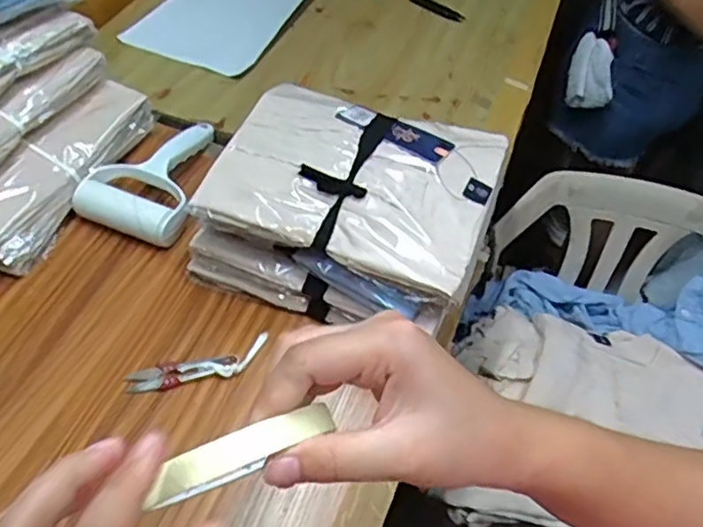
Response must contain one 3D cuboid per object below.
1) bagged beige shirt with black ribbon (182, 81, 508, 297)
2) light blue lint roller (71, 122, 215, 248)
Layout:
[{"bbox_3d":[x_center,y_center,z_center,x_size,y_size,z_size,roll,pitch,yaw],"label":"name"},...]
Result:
[{"bbox_3d":[0.006,-0.084,0.610,0.249,0.032,0.192,18,52,10],"label":"bagged beige shirt with black ribbon"},{"bbox_3d":[-0.211,-0.105,0.726,0.120,0.039,0.185,18,52,10],"label":"light blue lint roller"}]

